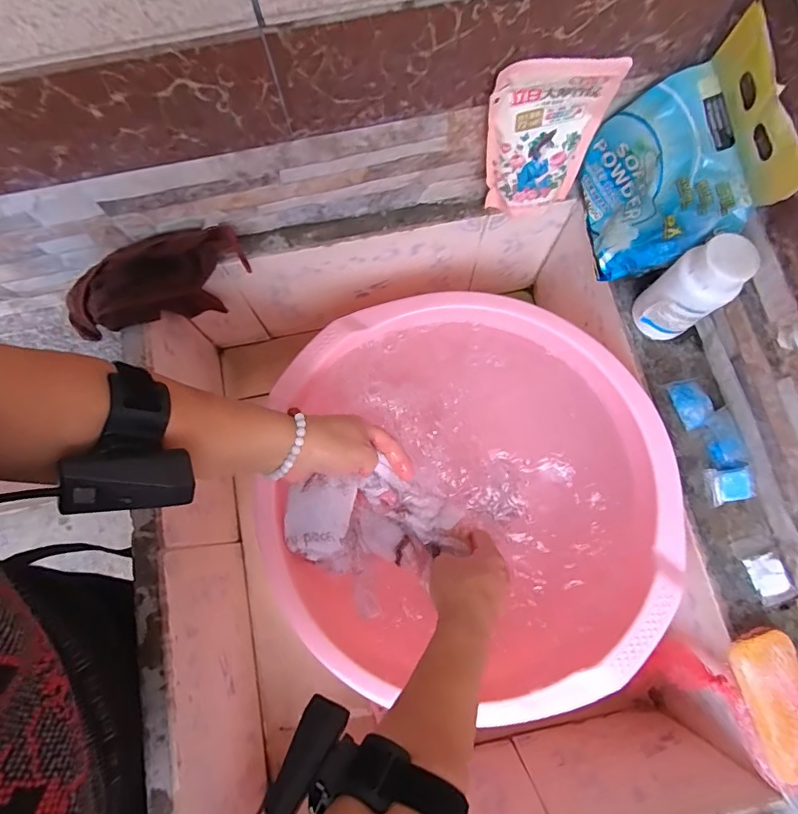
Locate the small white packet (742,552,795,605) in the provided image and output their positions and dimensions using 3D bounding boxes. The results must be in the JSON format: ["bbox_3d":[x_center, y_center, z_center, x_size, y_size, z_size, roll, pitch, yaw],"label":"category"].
[{"bbox_3d":[0.335,0.155,0.427,0.030,0.006,0.040,-19,77,-3],"label":"small white packet"}]

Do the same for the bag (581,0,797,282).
[{"bbox_3d":[0.245,-0.211,0.433,0.083,0.165,0.146,-9,76,-1],"label":"bag"}]

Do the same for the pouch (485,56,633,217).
[{"bbox_3d":[0.138,-0.250,0.455,0.106,0.158,0.032,-8,76,0],"label":"pouch"}]

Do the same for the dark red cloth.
[{"bbox_3d":[-0.261,-0.128,0.541,0.188,0.117,0.060,-32,78,-6],"label":"dark red cloth"}]

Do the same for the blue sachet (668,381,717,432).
[{"bbox_3d":[0.289,-0.003,0.465,0.033,0.009,0.045,-19,77,-3],"label":"blue sachet"}]

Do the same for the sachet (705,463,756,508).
[{"bbox_3d":[0.310,0.073,0.446,0.040,0.014,0.033,-13,76,-2],"label":"sachet"}]

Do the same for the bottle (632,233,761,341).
[{"bbox_3d":[0.267,-0.106,0.442,0.051,0.117,0.055,0,76,1],"label":"bottle"}]

